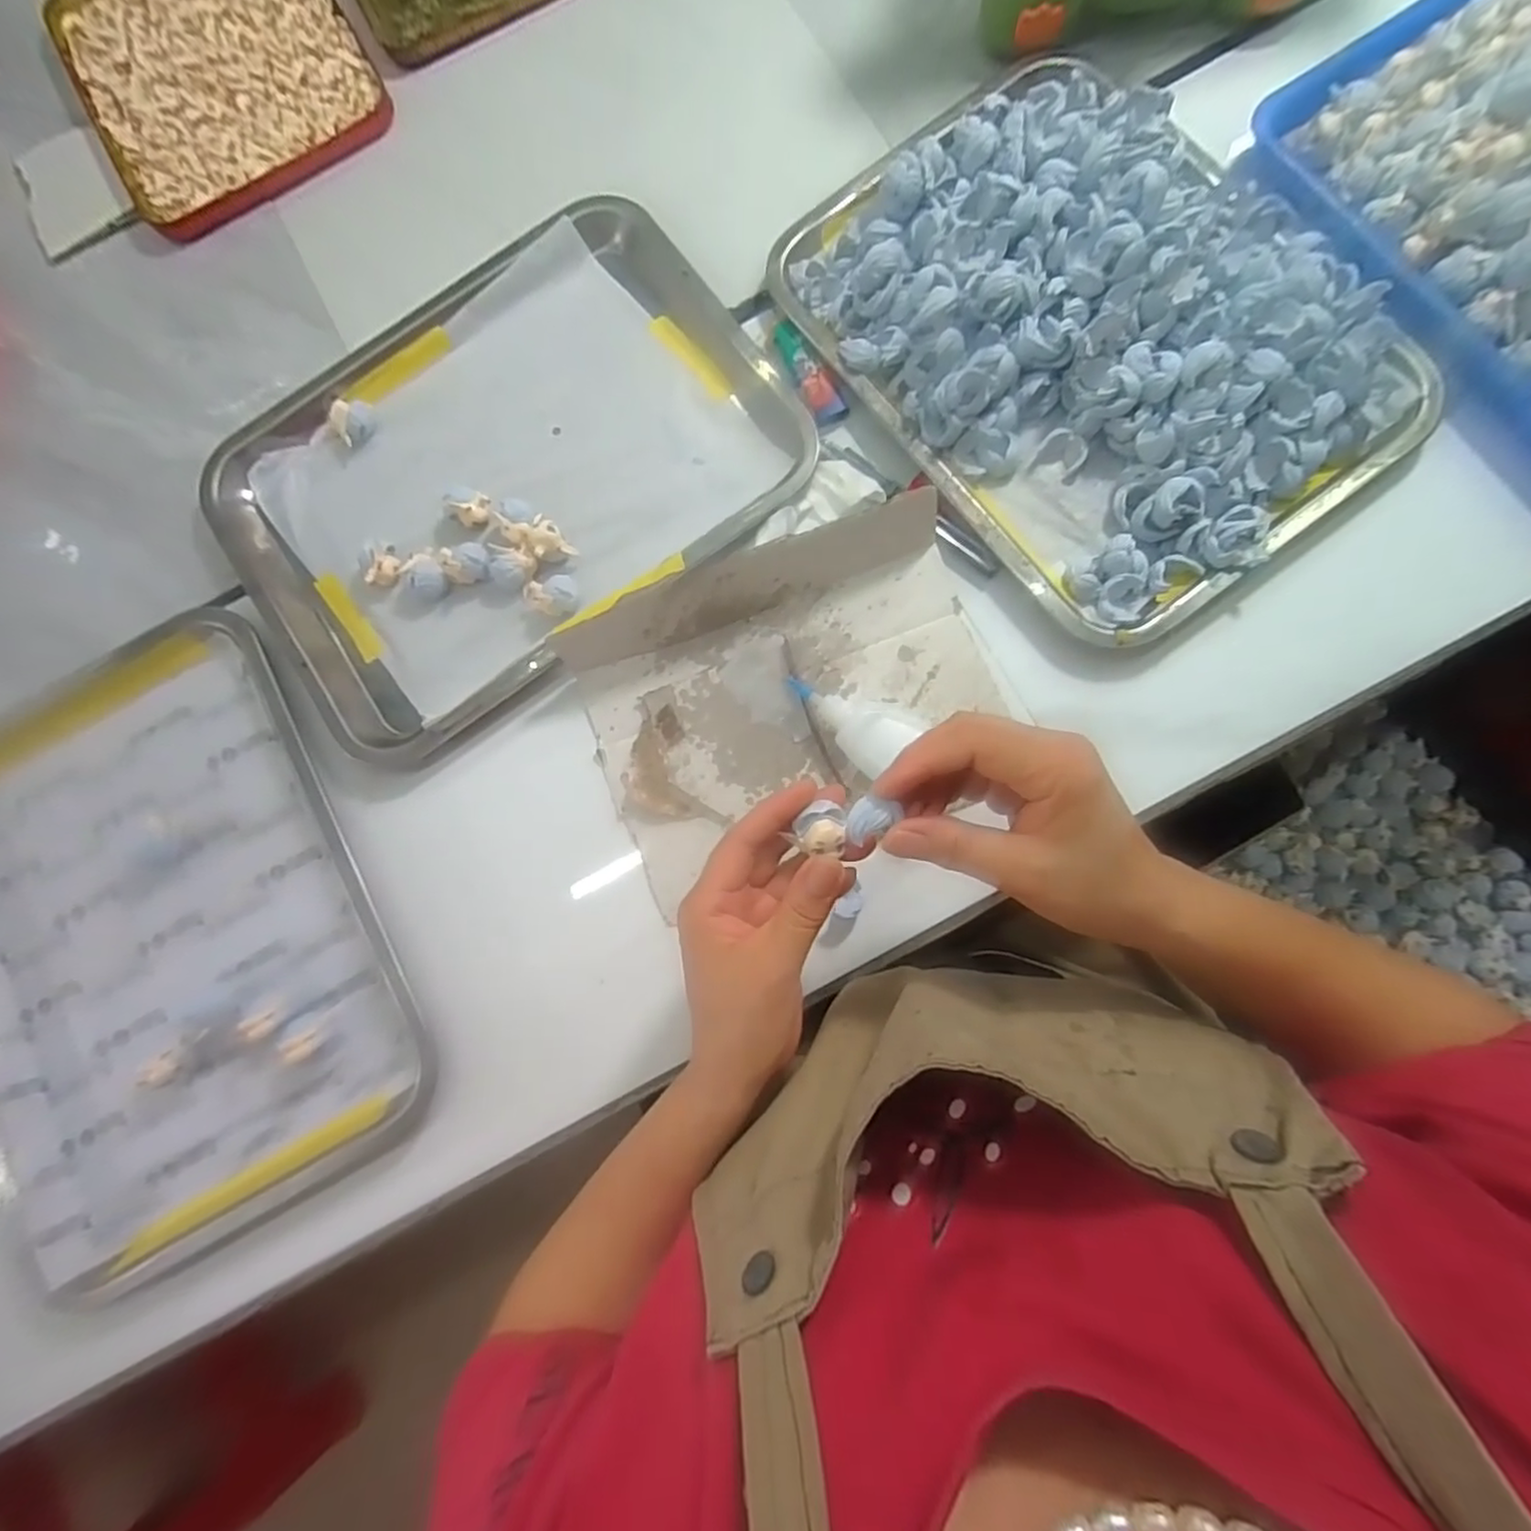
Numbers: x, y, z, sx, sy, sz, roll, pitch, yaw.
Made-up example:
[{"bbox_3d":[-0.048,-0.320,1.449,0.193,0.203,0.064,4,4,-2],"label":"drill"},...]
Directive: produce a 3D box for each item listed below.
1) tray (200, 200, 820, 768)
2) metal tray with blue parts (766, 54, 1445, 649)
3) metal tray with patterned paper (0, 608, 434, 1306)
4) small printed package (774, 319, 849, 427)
[{"bbox_3d":[-0.169,-0.196,0.444,0.353,0.022,0.268,-35,81,-2],"label":"tray"},{"bbox_3d":[0.193,-0.264,0.407,0.257,0.054,0.349,-35,81,-2],"label":"metal tray with blue parts"},{"bbox_3d":[-0.372,0.101,0.413,0.260,0.021,0.354,-27,80,0],"label":"metal tray with patterned paper"},{"bbox_3d":[0.029,-0.256,0.445,0.022,0.008,0.075,-25,80,0],"label":"small printed package"}]

